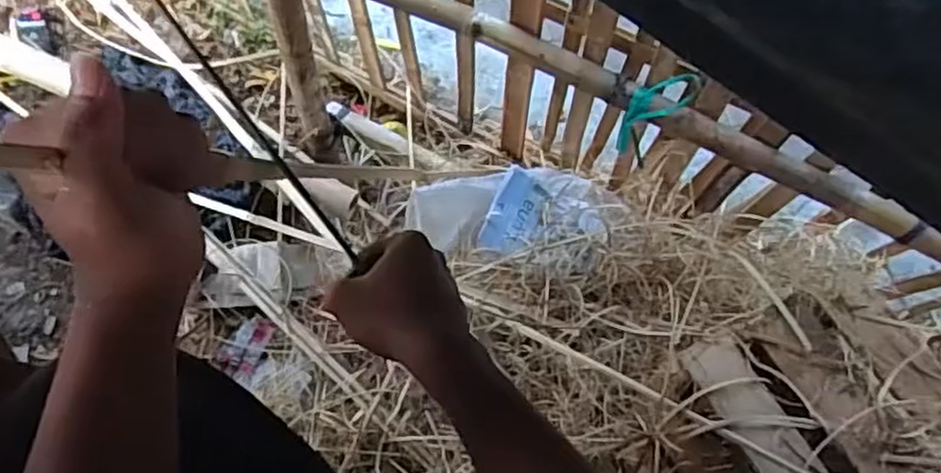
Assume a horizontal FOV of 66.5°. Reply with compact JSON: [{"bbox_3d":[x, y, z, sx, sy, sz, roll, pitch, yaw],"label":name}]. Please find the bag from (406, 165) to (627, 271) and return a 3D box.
[{"bbox_3d":[0.066,-0.050,1.184,0.346,0.064,0.180,13,71,4],"label":"bag"}]

